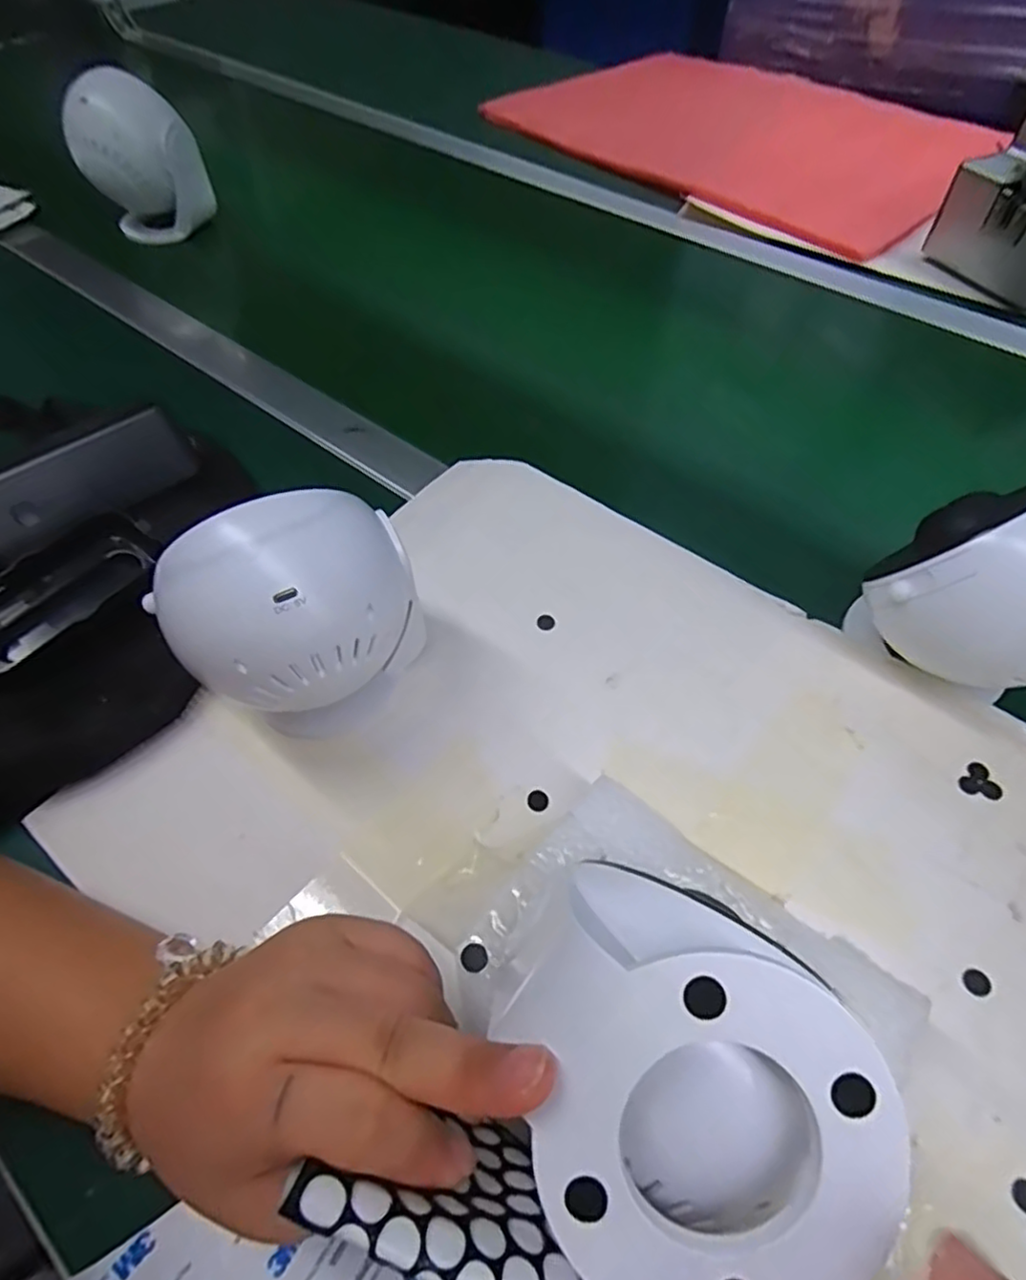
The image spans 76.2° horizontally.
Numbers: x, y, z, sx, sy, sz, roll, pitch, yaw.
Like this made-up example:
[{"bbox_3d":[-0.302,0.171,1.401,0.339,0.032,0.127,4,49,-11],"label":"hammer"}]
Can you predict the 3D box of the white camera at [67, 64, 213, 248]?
[{"bbox_3d":[-0.342,-0.434,0.601,0.108,0.133,0.084,-22,56,-18],"label":"white camera"}]

